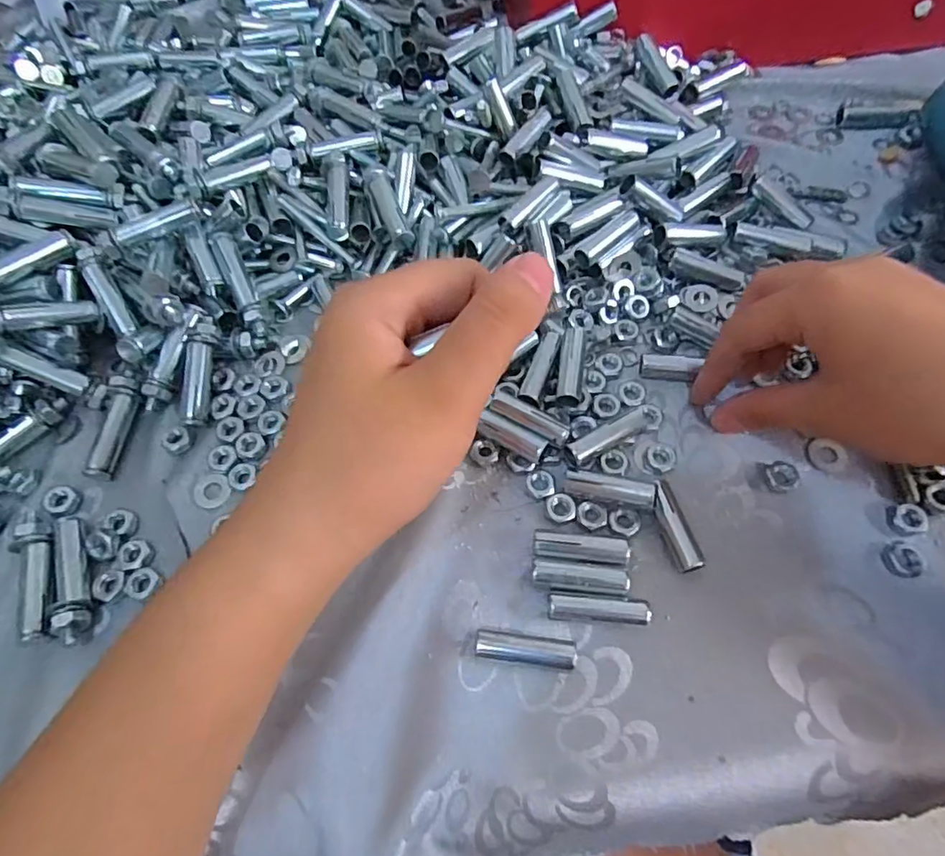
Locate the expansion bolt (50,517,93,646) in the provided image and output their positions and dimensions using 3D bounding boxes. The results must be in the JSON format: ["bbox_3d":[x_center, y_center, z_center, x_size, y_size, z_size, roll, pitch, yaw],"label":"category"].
[{"bbox_3d":[-0.170,0.061,0.235,0.012,0.010,0.055,-19,64,-6],"label":"expansion bolt"}]

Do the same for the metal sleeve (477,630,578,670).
[{"bbox_3d":[0.021,0.086,0.216,0.039,0.010,0.010,4,64,6],"label":"metal sleeve"}]

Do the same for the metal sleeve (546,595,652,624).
[{"bbox_3d":[0.050,0.073,0.222,0.039,0.009,0.009,2,64,4],"label":"metal sleeve"}]

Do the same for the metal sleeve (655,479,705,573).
[{"bbox_3d":[0.085,0.042,0.236,0.011,0.009,0.038,-17,64,-5],"label":"metal sleeve"}]

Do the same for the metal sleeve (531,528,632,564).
[{"bbox_3d":[0.045,0.051,0.233,0.039,0.008,0.012,7,65,7],"label":"metal sleeve"}]

